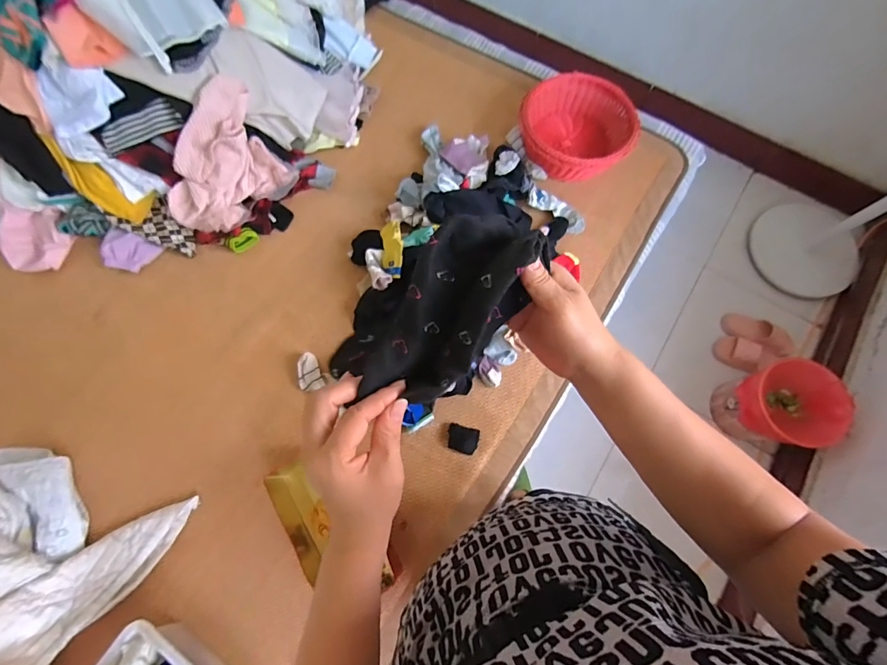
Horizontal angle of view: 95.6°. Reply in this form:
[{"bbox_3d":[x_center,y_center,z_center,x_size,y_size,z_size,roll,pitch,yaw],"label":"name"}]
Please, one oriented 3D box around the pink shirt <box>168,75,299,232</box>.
[{"bbox_3d":[-0.510,-0.379,0.925,0.188,0.177,0.299,43,78,11],"label":"pink shirt"}]

